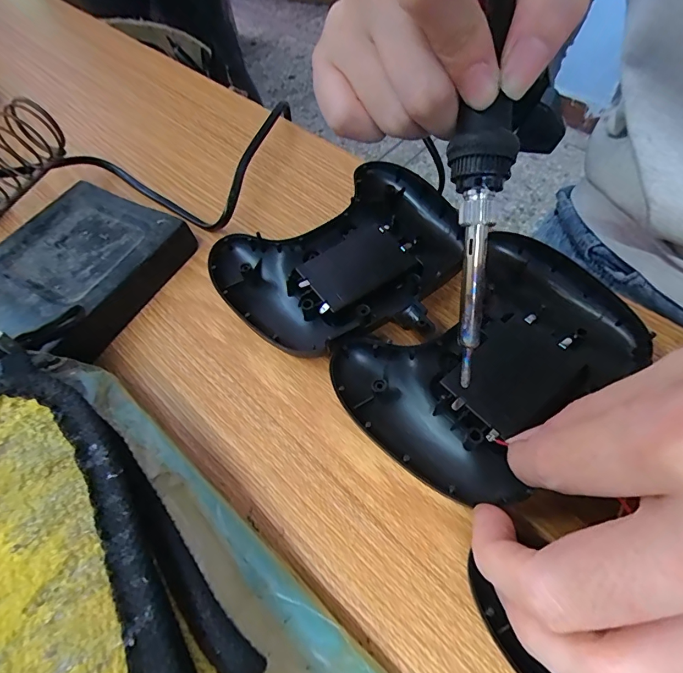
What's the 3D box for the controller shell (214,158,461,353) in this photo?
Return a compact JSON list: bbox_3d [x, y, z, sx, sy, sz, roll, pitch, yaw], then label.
[{"bbox_3d":[0.004,-0.041,0.222,0.121,0.019,0.090,-35,62,-17],"label":"controller shell"}]

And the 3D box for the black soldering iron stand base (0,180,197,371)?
[{"bbox_3d":[-0.148,-0.025,0.219,0.084,0.026,0.122,22,62,17],"label":"black soldering iron stand base"}]

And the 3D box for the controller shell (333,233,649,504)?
[{"bbox_3d":[0.065,0.008,0.186,0.122,0.017,0.083,-38,63,-18],"label":"controller shell"}]

